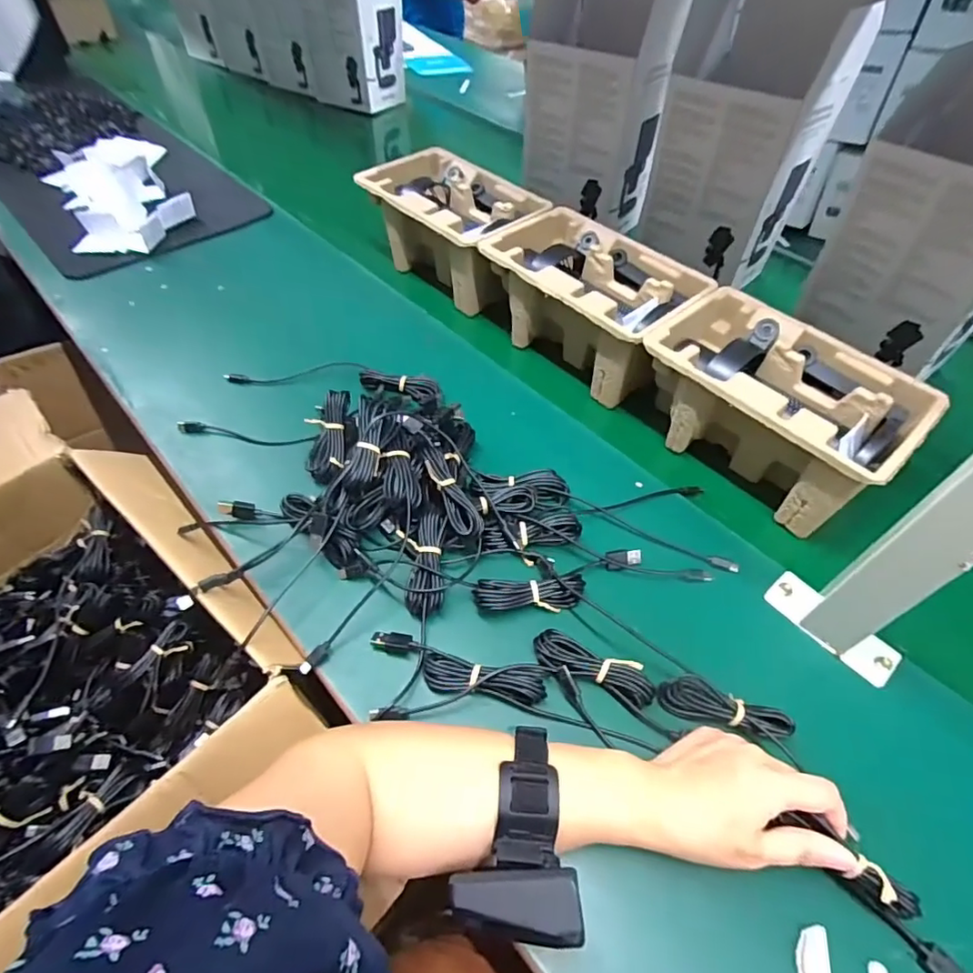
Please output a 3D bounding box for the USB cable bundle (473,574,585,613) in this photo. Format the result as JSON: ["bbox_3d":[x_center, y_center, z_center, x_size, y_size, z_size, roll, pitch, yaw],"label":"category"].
[{"bbox_3d":[0.036,0.087,0.447,0.091,0.024,0.026,-4,52,-5],"label":"USB cable bundle"}]

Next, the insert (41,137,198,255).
[{"bbox_3d":[-0.564,-0.457,0.834,0.163,0.049,0.345,-28,62,-21],"label":"insert"}]

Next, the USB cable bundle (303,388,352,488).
[{"bbox_3d":[-0.152,-0.049,0.525,0.037,0.014,0.091,6,76,2],"label":"USB cable bundle"}]

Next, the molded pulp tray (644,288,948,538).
[{"bbox_3d":[0.272,-0.074,0.529,0.150,0.105,0.221,-37,62,-27],"label":"molded pulp tray"}]

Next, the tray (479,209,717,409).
[{"bbox_3d":[0.116,-0.206,0.632,0.152,0.113,0.242,-36,61,-26],"label":"tray"}]

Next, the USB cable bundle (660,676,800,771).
[{"bbox_3d":[0.172,0.164,0.394,0.091,0.023,0.028,18,54,12],"label":"USB cable bundle"}]

